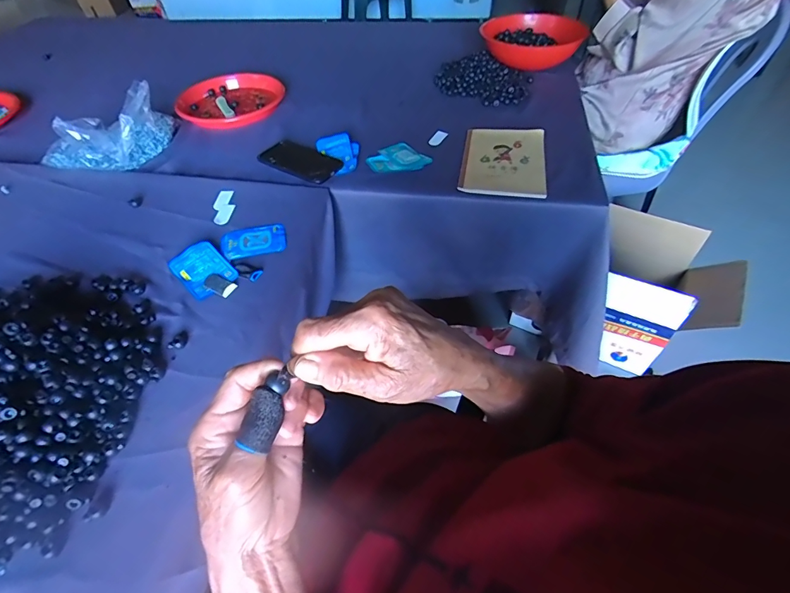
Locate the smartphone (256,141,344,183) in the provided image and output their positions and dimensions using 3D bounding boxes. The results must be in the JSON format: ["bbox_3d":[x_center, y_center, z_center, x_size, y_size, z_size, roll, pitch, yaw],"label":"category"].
[{"bbox_3d":[-0.173,-0.252,0.763,0.157,0.010,0.090,27,55,23],"label":"smartphone"}]

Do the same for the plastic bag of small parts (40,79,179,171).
[{"bbox_3d":[-0.539,-0.309,0.762,0.240,0.100,0.148,-25,53,-19],"label":"plastic bag of small parts"}]

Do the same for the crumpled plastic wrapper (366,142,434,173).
[{"bbox_3d":[0.006,-0.255,0.763,0.112,0.024,0.078,-4,49,-2],"label":"crumpled plastic wrapper"}]

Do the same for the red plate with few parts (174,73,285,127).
[{"bbox_3d":[-0.373,-0.438,0.915,0.216,0.034,0.198,8,50,8],"label":"red plate with few parts"}]

